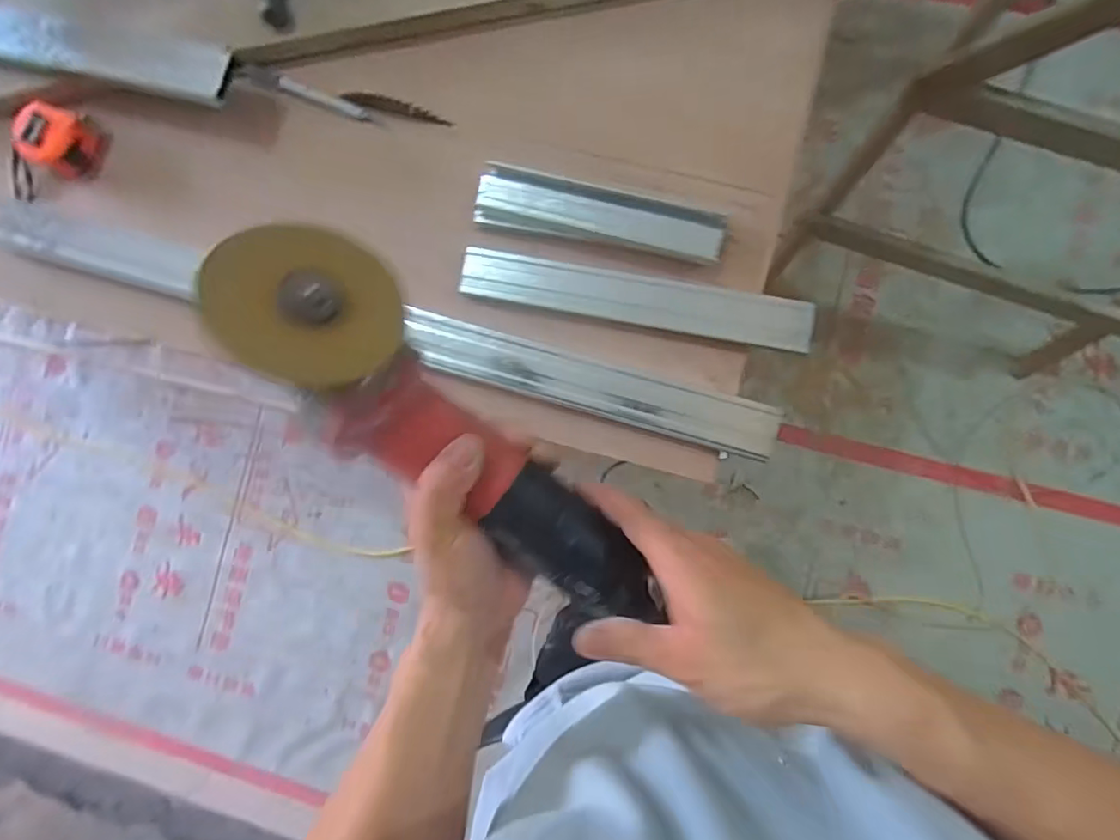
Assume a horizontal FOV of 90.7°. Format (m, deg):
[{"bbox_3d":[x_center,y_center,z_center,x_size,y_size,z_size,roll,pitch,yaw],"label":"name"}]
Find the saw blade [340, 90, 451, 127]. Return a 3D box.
[{"bbox_3d":[-0.168,-0.319,0.566,0.114,0.018,0.010,17,89,6],"label":"saw blade"}]

